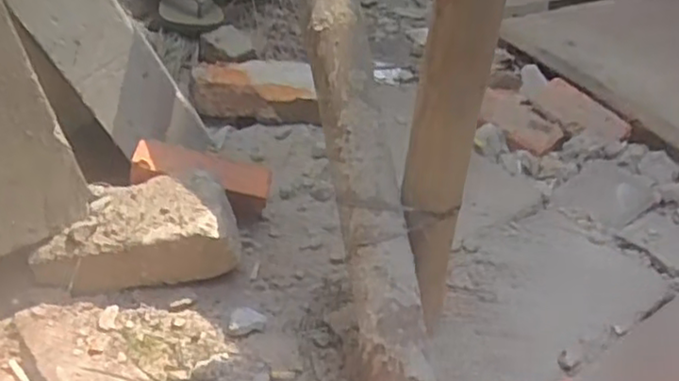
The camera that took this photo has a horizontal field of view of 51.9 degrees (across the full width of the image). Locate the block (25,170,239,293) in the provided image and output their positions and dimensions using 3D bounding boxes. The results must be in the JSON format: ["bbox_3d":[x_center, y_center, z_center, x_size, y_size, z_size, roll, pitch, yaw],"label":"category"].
[{"bbox_3d":[-0.210,0.042,0.750,0.213,0.097,0.100,2,36,-3],"label":"block"}]

